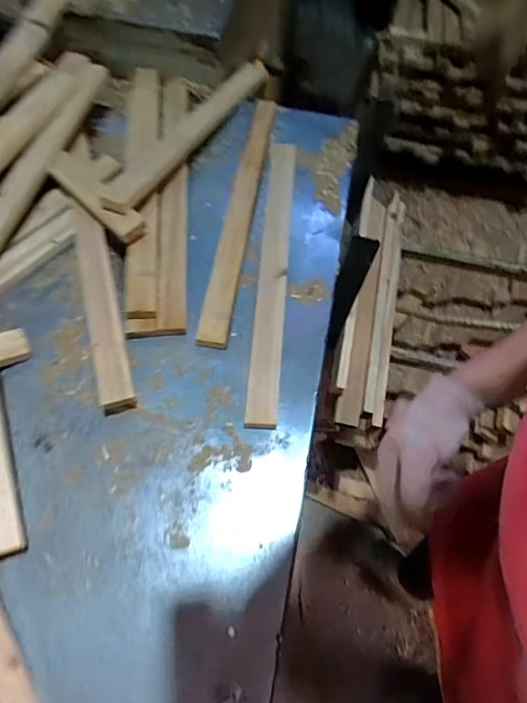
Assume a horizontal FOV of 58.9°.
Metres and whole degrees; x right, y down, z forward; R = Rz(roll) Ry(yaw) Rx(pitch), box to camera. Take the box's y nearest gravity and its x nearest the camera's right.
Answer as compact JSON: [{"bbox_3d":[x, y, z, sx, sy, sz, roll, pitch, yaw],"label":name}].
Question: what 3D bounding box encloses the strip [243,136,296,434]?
[{"bbox_3d":[0.016,-0.133,0.684,0.041,0.022,0.474,5,62,-1],"label":"strip"}]

